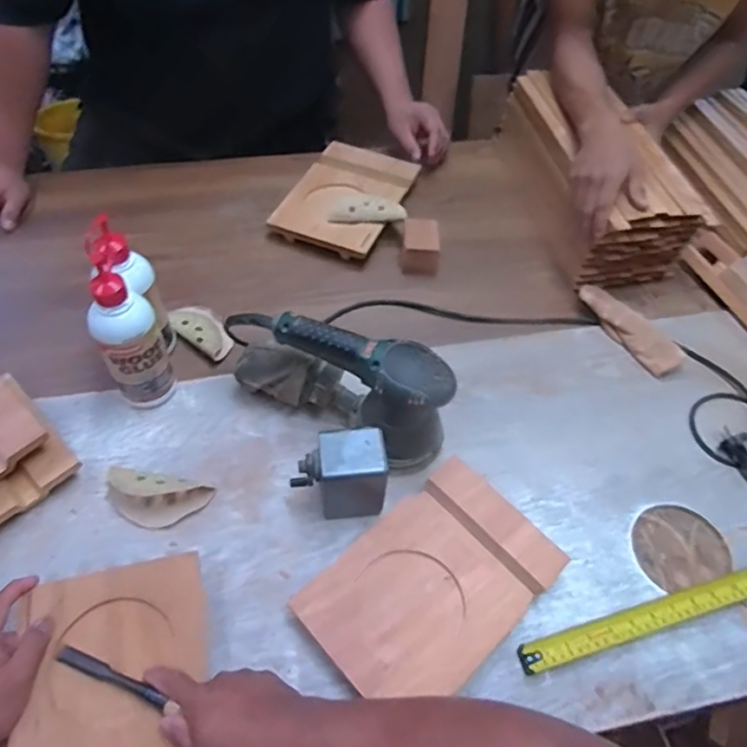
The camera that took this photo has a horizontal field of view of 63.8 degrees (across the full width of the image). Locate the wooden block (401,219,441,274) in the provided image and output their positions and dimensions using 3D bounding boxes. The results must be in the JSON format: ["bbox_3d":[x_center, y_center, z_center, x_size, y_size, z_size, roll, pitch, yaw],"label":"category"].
[{"bbox_3d":[0.073,-0.194,0.921,0.060,0.049,0.075,5,53,2],"label":"wooden block"}]

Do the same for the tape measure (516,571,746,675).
[{"bbox_3d":[0.359,0.231,0.620,0.426,0.070,0.053,-13,55,-12],"label":"tape measure"}]

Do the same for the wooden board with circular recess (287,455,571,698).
[{"bbox_3d":[0.062,0.223,0.633,0.246,0.042,0.167,-36,62,-26],"label":"wooden board with circular recess"}]

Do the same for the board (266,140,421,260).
[{"bbox_3d":[-0.043,-0.289,0.992,0.174,0.042,0.240,17,54,11],"label":"board"}]

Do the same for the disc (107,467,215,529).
[{"bbox_3d":[-0.248,0.141,0.676,0.116,0.039,0.054,7,53,3],"label":"disc"}]

